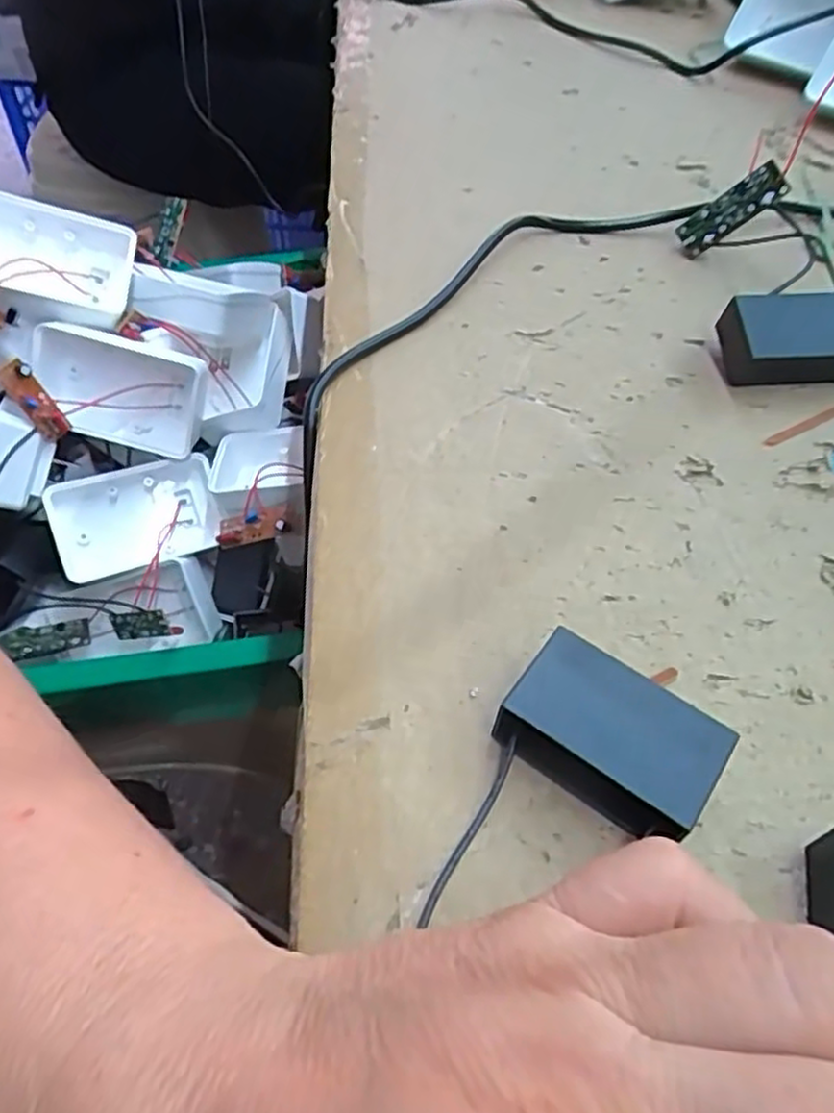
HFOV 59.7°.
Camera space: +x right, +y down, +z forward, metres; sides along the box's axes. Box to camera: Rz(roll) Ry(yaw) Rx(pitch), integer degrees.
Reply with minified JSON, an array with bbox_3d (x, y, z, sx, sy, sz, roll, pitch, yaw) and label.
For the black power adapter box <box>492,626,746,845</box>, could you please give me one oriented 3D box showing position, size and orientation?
[{"bbox_3d":[0.046,0.042,0.174,0.047,0.019,0.028,29,57,19],"label":"black power adapter box"}]

